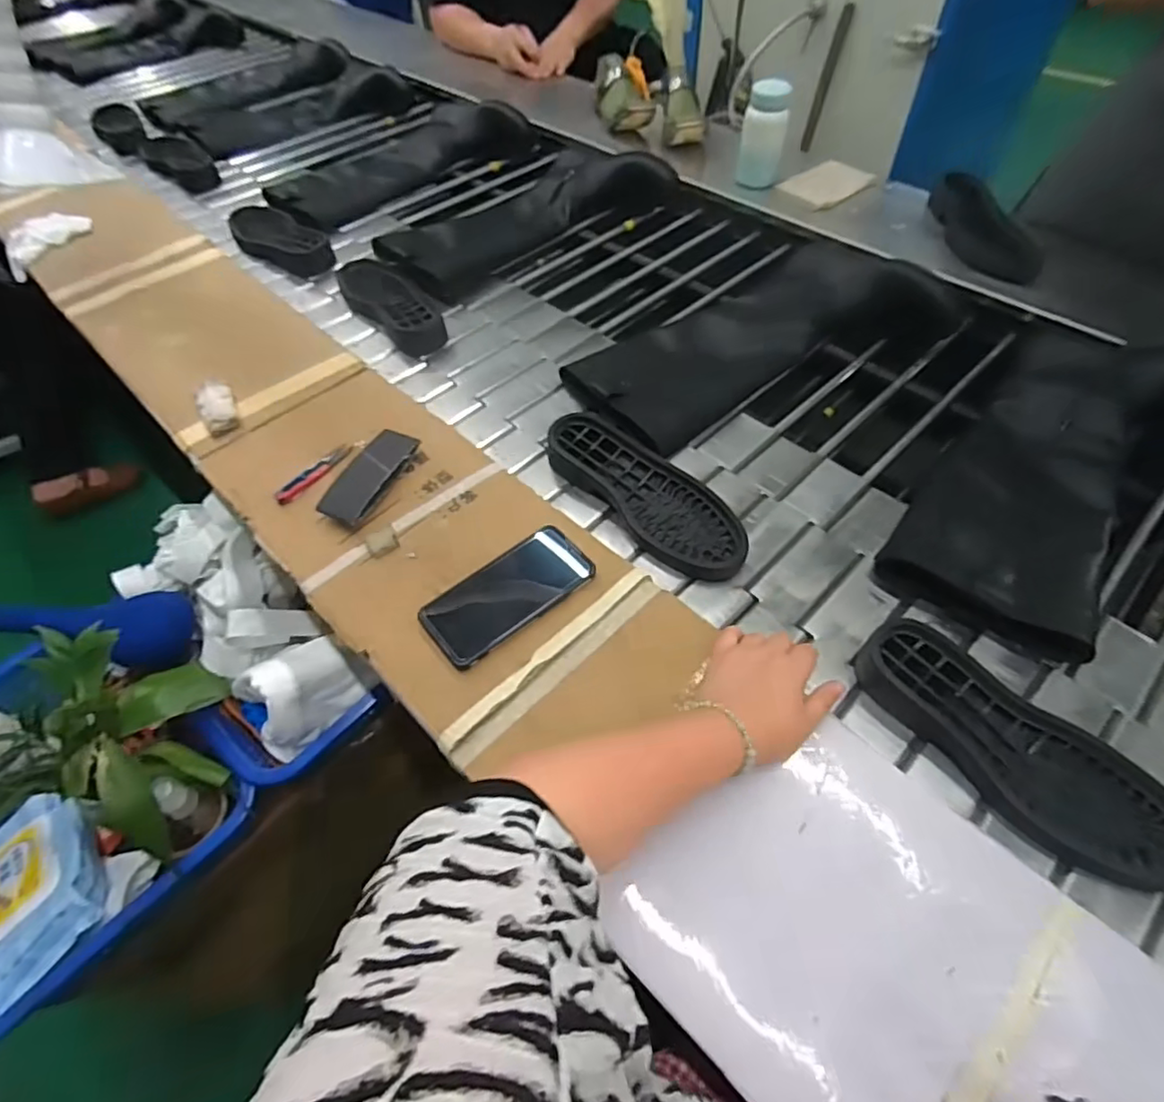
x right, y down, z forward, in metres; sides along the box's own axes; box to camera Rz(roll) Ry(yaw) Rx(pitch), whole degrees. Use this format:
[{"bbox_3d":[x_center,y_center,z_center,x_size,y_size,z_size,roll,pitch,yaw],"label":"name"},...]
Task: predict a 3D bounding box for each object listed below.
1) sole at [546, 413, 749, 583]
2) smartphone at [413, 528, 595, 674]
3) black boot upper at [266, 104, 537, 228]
[{"bbox_3d":[0.071,-0.068,0.703,0.096,0.035,0.268,-33,62,-26],"label":"sole"},{"bbox_3d":[-0.073,0.040,0.600,0.163,0.008,0.080,-37,64,-18],"label":"smartphone"},{"bbox_3d":[-0.351,-0.758,1.188,0.500,0.109,0.203,-28,59,-24],"label":"black boot upper"}]

